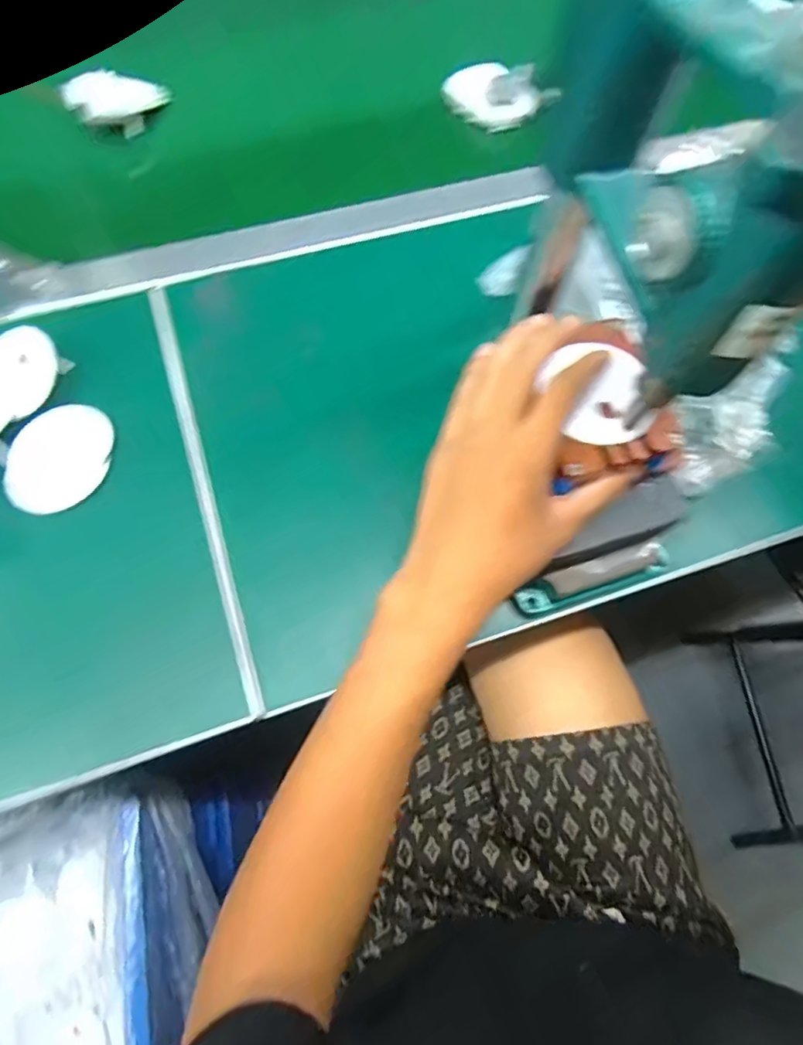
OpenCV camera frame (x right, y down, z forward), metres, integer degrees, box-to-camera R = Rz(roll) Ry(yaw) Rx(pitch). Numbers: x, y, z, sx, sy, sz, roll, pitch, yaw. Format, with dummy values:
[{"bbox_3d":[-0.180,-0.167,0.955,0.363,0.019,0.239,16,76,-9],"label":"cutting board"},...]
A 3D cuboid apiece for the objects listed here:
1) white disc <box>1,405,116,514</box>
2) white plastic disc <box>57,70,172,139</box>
[{"bbox_3d":[-0.231,-0.045,0.386,0.061,0.014,0.072,-2,74,-12],"label":"white disc"},{"bbox_3d":[-0.260,-0.383,0.520,0.060,0.025,0.080,34,64,-12],"label":"white plastic disc"}]

